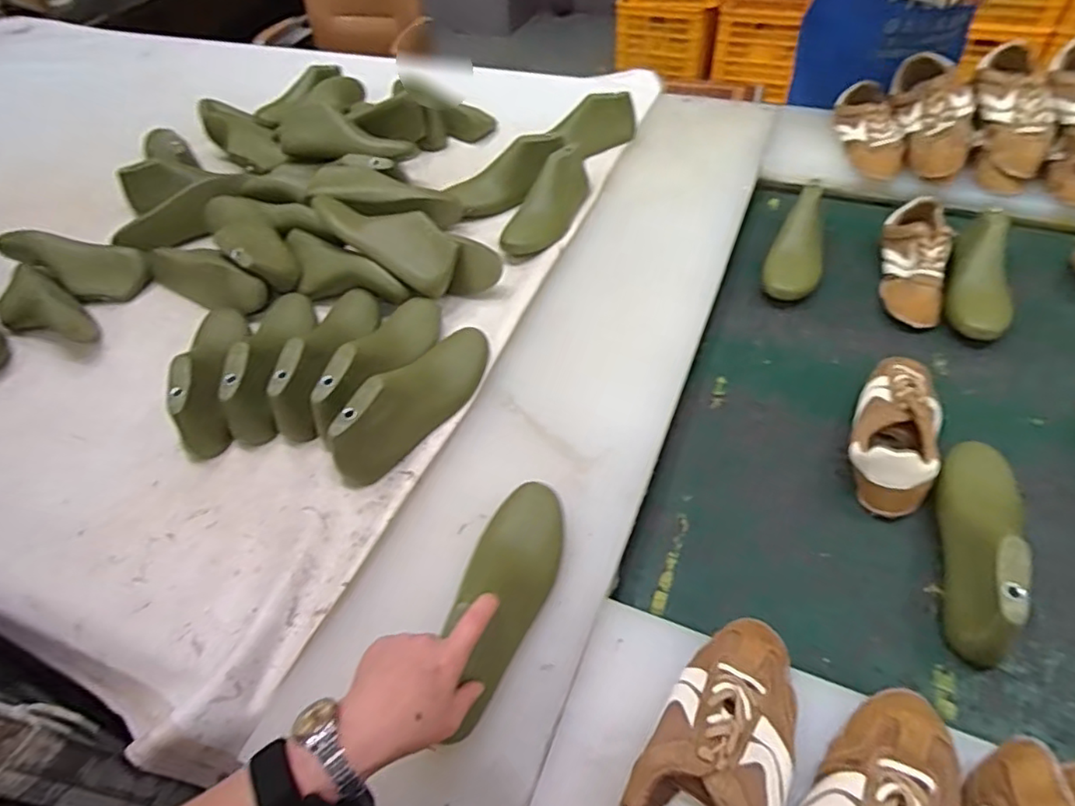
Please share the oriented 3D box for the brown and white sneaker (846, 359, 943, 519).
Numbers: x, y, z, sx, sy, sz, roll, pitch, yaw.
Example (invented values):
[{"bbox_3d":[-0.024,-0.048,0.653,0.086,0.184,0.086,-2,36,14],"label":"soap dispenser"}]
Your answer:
[{"bbox_3d":[0.419,0.022,0.714,0.089,0.070,0.225,23,54,21],"label":"brown and white sneaker"}]

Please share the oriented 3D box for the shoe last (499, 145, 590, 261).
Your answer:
[{"bbox_3d":[0.024,-0.310,0.974,0.079,0.075,0.225,23,66,21],"label":"shoe last"}]

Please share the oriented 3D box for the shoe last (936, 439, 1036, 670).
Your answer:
[{"bbox_3d":[0.443,0.131,0.609,0.067,0.086,0.243,15,51,16],"label":"shoe last"}]

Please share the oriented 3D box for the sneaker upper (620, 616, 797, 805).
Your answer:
[{"bbox_3d":[0.143,0.264,0.469,0.097,0.065,0.211,26,55,24],"label":"sneaker upper"}]

